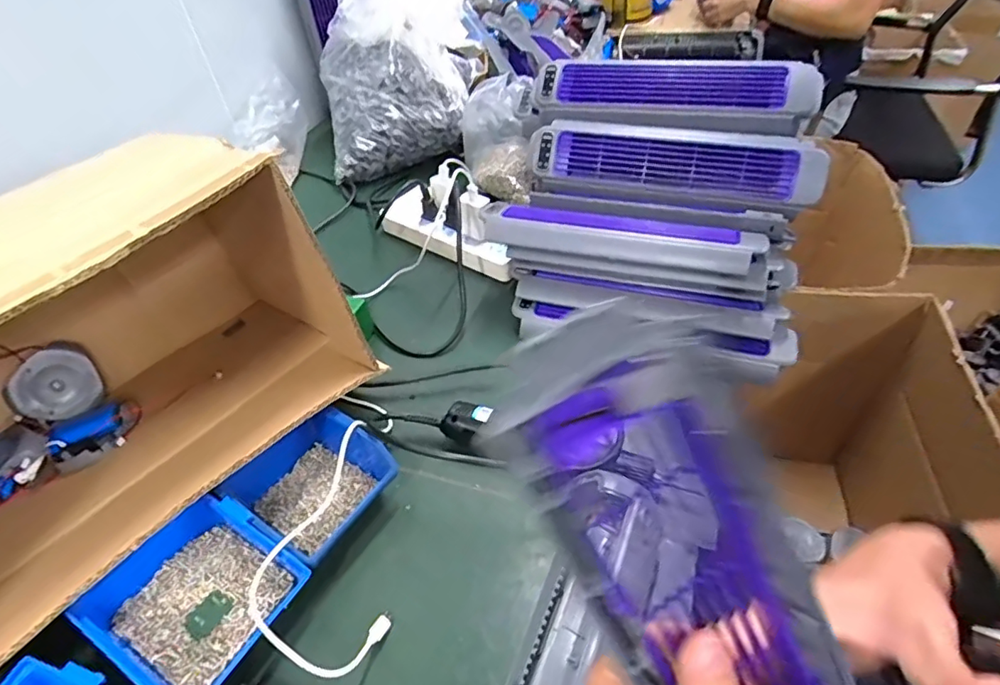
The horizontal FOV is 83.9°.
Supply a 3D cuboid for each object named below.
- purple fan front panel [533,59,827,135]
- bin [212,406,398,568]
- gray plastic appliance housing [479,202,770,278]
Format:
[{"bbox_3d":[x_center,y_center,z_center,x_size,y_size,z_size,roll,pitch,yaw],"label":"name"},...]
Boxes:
[{"bbox_3d":[0.189,-0.279,0.641,0.312,0.039,0.078,8,88,16],"label":"purple fan front panel"},{"bbox_3d":[-0.169,0.120,0.494,0.130,0.057,0.113,26,54,26],"label":"bin"},{"bbox_3d":[0.125,-0.122,0.598,0.284,0.034,0.071,12,48,17],"label":"gray plastic appliance housing"}]

